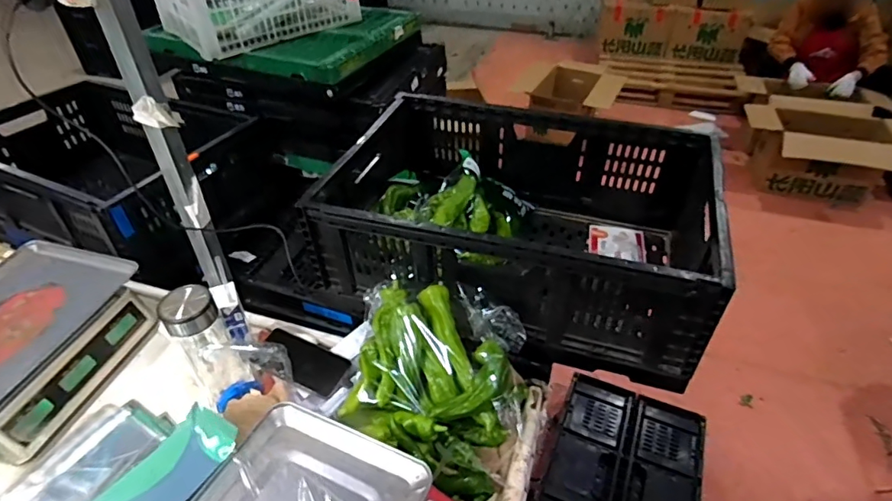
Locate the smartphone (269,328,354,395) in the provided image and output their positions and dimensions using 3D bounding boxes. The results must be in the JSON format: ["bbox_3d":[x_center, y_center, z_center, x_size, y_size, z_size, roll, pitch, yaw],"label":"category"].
[{"bbox_3d":[-0.221,0.165,0.764,0.145,0.015,0.070,19,44,21],"label":"smartphone"}]

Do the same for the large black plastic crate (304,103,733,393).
[{"bbox_3d":[0.132,-0.048,0.850,0.620,0.209,0.400,14,42,16],"label":"large black plastic crate"}]

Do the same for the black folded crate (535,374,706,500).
[{"bbox_3d":[0.464,0.630,1.331,0.387,0.059,0.584,16,43,19],"label":"black folded crate"}]

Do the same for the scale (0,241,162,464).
[{"bbox_3d":[-0.671,0.145,0.790,0.259,0.114,0.319,12,42,14],"label":"scale"}]

